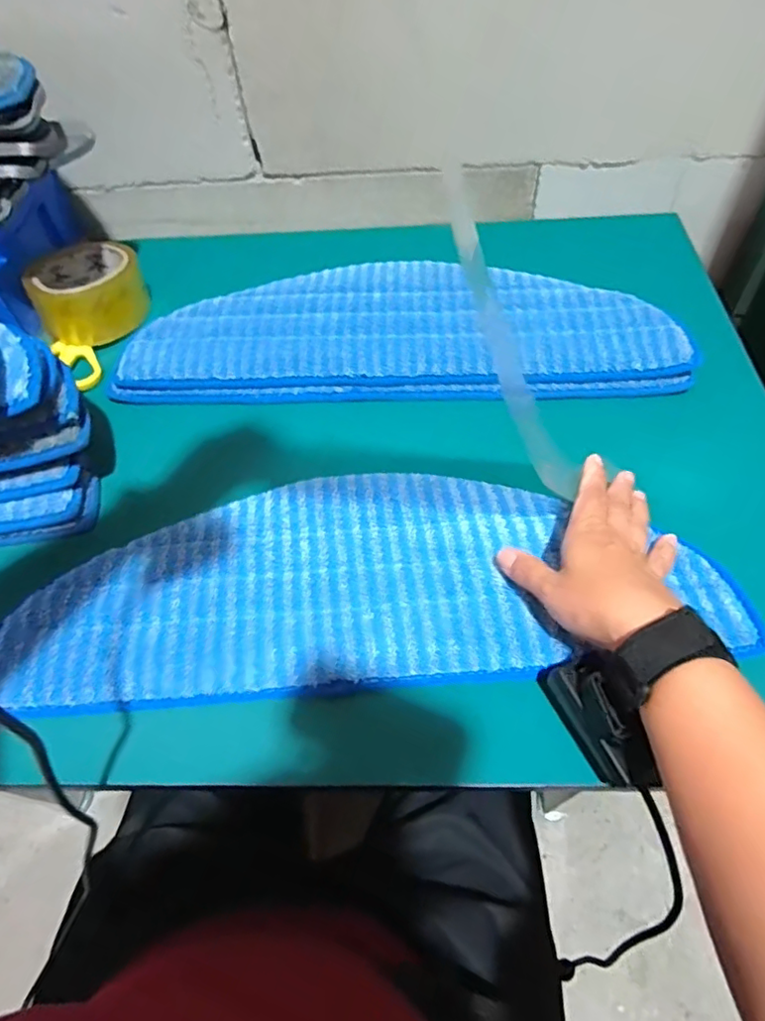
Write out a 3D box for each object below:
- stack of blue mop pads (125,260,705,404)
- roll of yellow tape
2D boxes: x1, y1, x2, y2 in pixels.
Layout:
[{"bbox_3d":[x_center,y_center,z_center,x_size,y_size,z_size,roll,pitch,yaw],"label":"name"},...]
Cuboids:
[{"bbox_3d":[0.012,-0.171,0.544,0.501,0.034,0.165,-1,56,3],"label":"stack of blue mop pads"},{"bbox_3d":[-0.296,-0.224,0.584,0.103,0.065,0.103,-2,56,3],"label":"roll of yellow tape"}]

